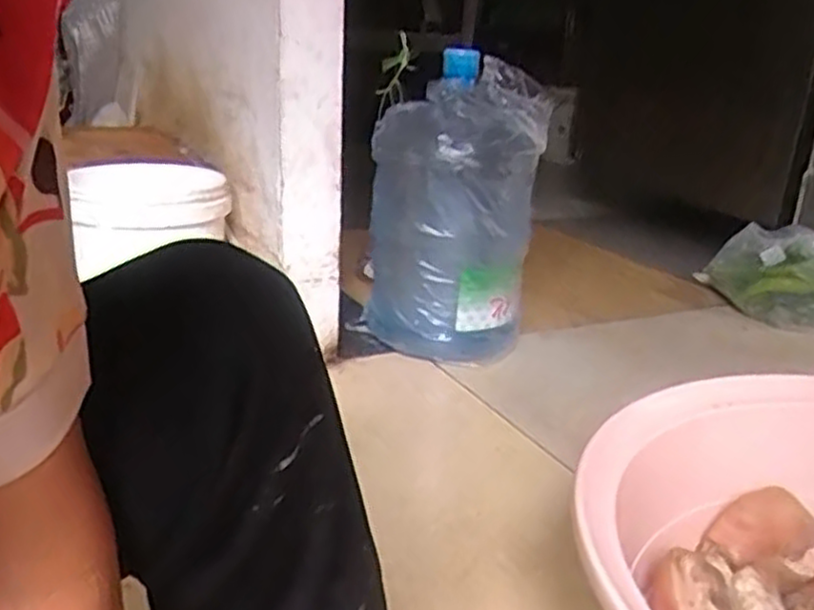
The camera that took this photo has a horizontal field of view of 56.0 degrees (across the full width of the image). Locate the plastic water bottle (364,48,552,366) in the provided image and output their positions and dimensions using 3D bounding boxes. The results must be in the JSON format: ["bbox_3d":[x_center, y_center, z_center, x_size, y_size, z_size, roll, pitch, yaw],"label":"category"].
[{"bbox_3d":[0.072,-0.136,1.232,0.270,0.453,0.216,4,19,4],"label":"plastic water bottle"}]

